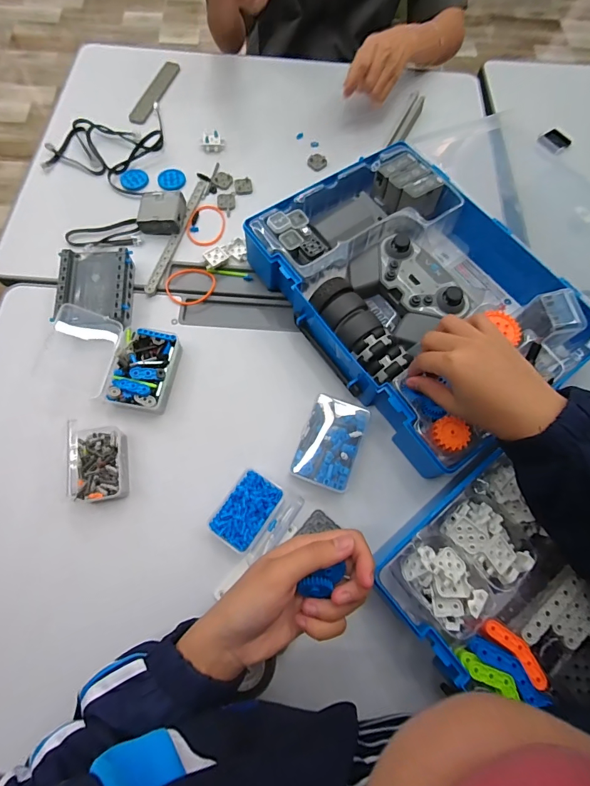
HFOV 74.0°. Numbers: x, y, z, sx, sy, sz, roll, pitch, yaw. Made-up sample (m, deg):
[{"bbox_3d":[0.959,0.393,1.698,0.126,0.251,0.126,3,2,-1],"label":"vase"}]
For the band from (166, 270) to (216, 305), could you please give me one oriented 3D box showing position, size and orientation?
[{"bbox_3d":[-0.135,-0.140,0.508,0.063,0.008,0.053,-10,71,-6],"label":"band"}]

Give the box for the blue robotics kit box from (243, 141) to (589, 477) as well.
[{"bbox_3d":[0.143,-0.124,0.473,0.264,0.086,0.352,-34,72,-16],"label":"blue robotics kit box"}]

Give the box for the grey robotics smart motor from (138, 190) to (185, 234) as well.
[{"bbox_3d":[-0.179,-0.243,0.528,0.058,0.027,0.051,-2,70,-3],"label":"grey robotics smart motor"}]

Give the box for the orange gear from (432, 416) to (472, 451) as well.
[{"bbox_3d":[0.154,0.040,0.383,0.035,0.009,0.031,7,70,1],"label":"orange gear"}]

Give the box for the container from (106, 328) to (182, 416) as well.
[{"bbox_3d":[-0.172,-0.026,0.448,0.064,0.029,0.092,7,70,0],"label":"container"}]

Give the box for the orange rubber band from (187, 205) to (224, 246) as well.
[{"bbox_3d":[-0.122,-0.233,0.543,0.050,0.006,0.068,6,70,0],"label":"orange rubber band"}]

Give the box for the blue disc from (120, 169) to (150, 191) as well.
[{"bbox_3d":[-0.228,-0.304,0.558,0.037,0.004,0.039,1,70,-2],"label":"blue disc"}]

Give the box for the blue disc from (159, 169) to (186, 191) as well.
[{"bbox_3d":[-0.178,-0.309,0.568,0.038,0.008,0.038,1,70,-2],"label":"blue disc"}]

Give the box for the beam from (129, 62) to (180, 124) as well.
[{"bbox_3d":[-0.222,-0.482,0.624,0.030,0.004,0.157,13,70,3],"label":"beam"}]

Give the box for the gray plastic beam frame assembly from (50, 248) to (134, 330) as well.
[{"bbox_3d":[-0.242,-0.127,0.476,0.077,0.030,0.098,-2,70,-3],"label":"gray plastic beam frame assembly"}]

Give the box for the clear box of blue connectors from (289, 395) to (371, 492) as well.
[{"bbox_3d":[0.040,0.053,0.431,0.064,0.023,0.105,21,71,6],"label":"clear box of blue connectors"}]

